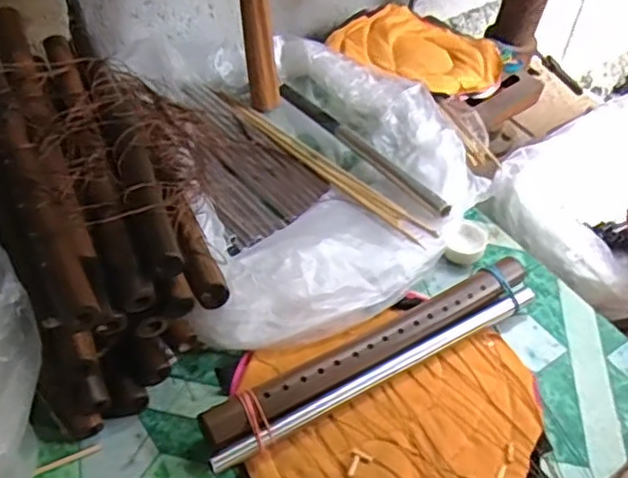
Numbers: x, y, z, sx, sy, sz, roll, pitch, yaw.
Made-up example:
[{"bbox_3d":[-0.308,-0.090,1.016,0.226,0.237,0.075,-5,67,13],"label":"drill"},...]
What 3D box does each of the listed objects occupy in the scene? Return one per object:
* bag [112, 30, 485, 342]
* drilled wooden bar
[{"bbox_3d":[-0.006,-0.077,0.512,0.230,0.050,0.297,-14,50,-18],"label":"bag"},{"bbox_3d":[0.041,0.063,0.415,0.233,0.019,0.023,-23,54,-25],"label":"drilled wooden bar"}]

